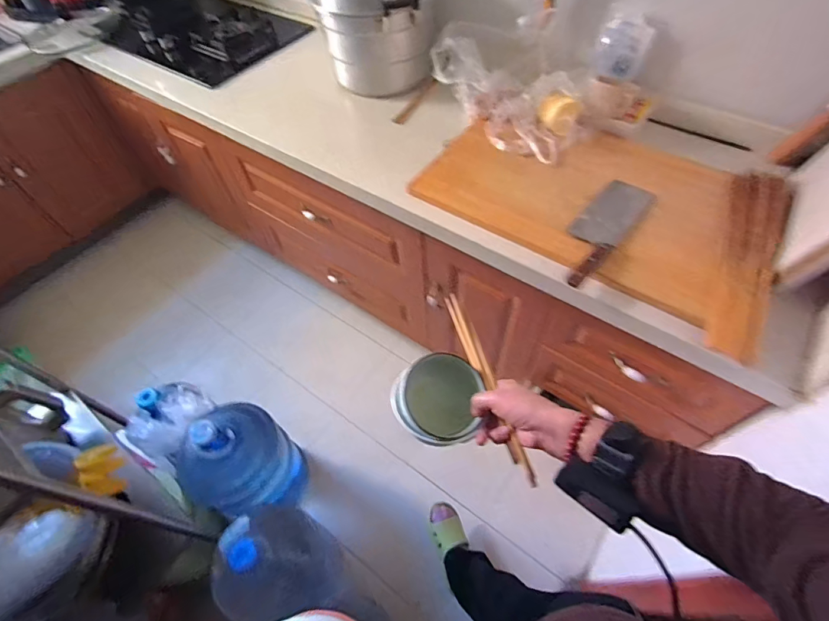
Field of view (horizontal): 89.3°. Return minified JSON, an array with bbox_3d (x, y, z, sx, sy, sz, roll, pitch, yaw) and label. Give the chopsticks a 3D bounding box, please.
[{"bbox_3d":[0.092,0.086,0.524,0.021,0.020,0.255,-16,58,-8],"label":"chopsticks"}]

